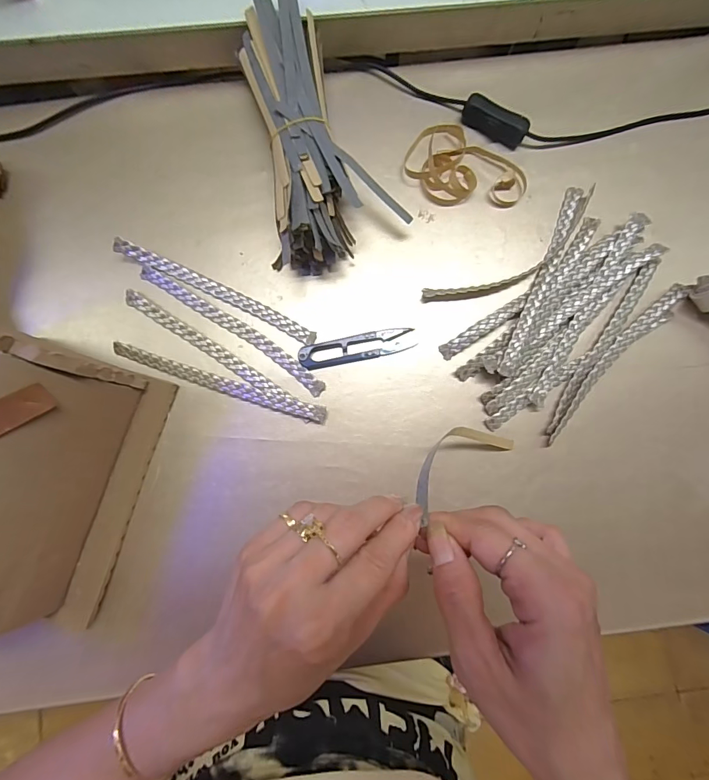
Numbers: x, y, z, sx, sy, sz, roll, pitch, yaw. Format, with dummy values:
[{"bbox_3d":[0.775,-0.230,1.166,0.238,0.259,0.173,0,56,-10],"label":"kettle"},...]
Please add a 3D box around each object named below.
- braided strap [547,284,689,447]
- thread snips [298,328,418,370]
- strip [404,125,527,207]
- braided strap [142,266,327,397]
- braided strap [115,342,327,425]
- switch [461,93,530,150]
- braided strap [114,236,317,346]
[{"bbox_3d":[0.226,-0.028,0.353,0.024,0.007,0.185,44,86,3],"label":"braided strap"},{"bbox_3d":[0.002,-0.036,0.351,0.099,0.010,0.022,-11,85,-2],"label":"thread snips"},{"bbox_3d":[0.100,-0.197,0.364,0.110,0.021,0.066,32,85,2],"label":"strip"},{"bbox_3d":[-0.105,-0.054,0.352,0.187,0.004,0.017,33,85,2],"label":"braided strap"},{"bbox_3d":[-0.115,-0.006,0.347,0.187,0.009,0.013,19,85,1],"label":"braided strap"},{"bbox_3d":[0.128,-0.245,0.367,0.060,0.017,0.019,23,85,1],"label":"switch"},{"bbox_3d":[-0.119,-0.086,0.352,0.185,0.011,0.016,25,71,1],"label":"braided strap"}]

